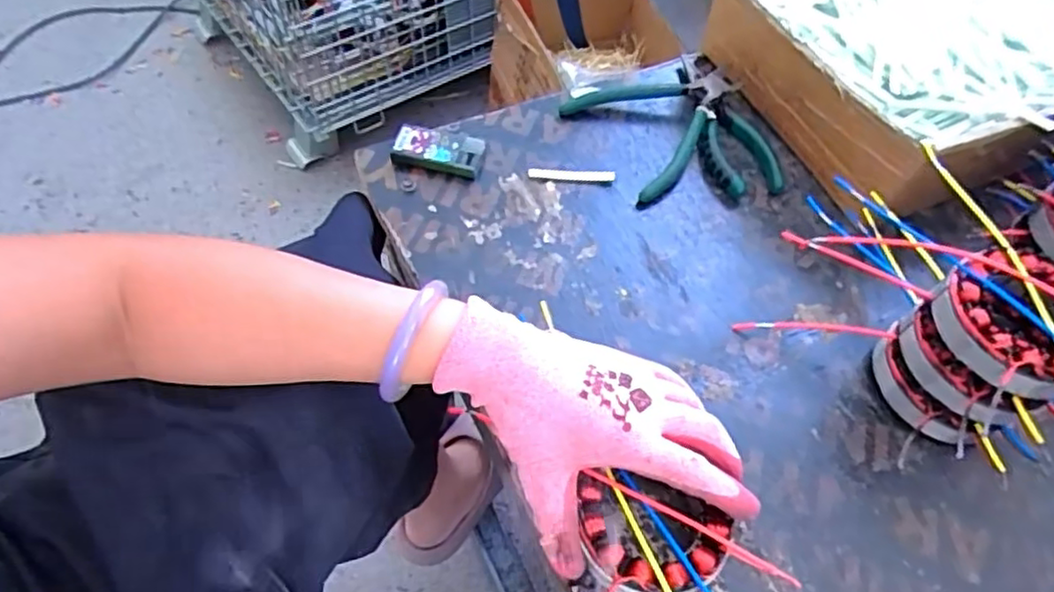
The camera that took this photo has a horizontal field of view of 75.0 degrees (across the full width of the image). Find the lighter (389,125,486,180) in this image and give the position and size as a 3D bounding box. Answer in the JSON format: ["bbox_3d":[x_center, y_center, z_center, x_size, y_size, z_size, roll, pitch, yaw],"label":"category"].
[{"bbox_3d":[-0.069,-0.113,0.536,0.068,0.018,0.031,12,56,4],"label":"lighter"}]

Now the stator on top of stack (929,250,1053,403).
[{"bbox_3d":[0.282,0.016,0.392,0.093,0.033,0.080,-24,61,-18],"label":"stator on top of stack"}]

